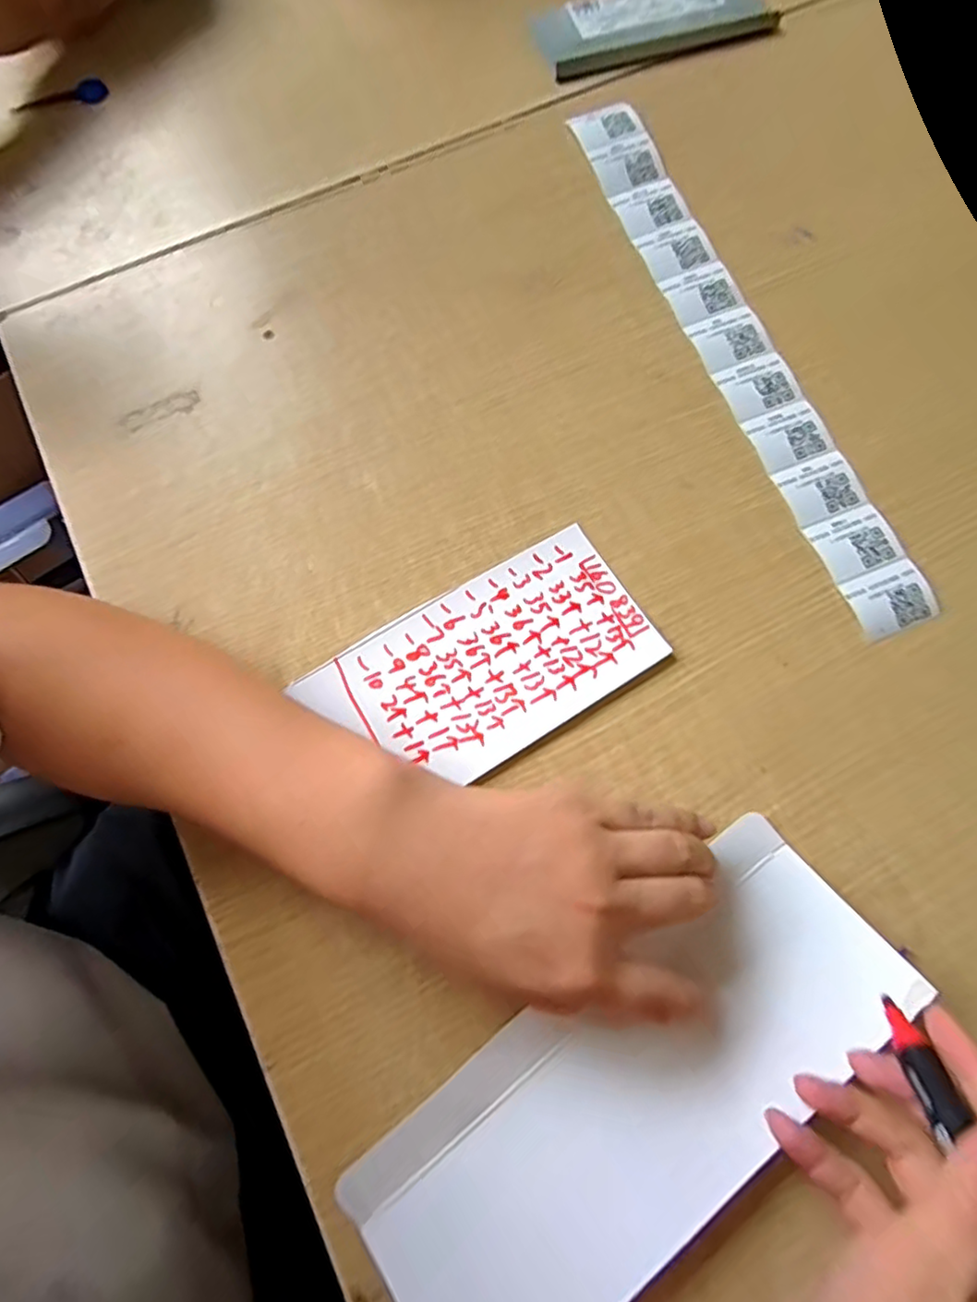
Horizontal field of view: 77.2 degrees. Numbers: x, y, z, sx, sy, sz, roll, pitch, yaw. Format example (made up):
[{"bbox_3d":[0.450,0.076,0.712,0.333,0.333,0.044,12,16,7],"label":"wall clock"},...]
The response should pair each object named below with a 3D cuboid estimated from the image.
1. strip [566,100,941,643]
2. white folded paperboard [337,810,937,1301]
[{"bbox_3d":[0.172,-0.219,0.431,0.051,0.009,0.455,-21,75,-6],"label":"strip"},{"bbox_3d":[0.071,0.215,0.301,0.284,0.029,0.110,-37,77,-7],"label":"white folded paperboard"}]

